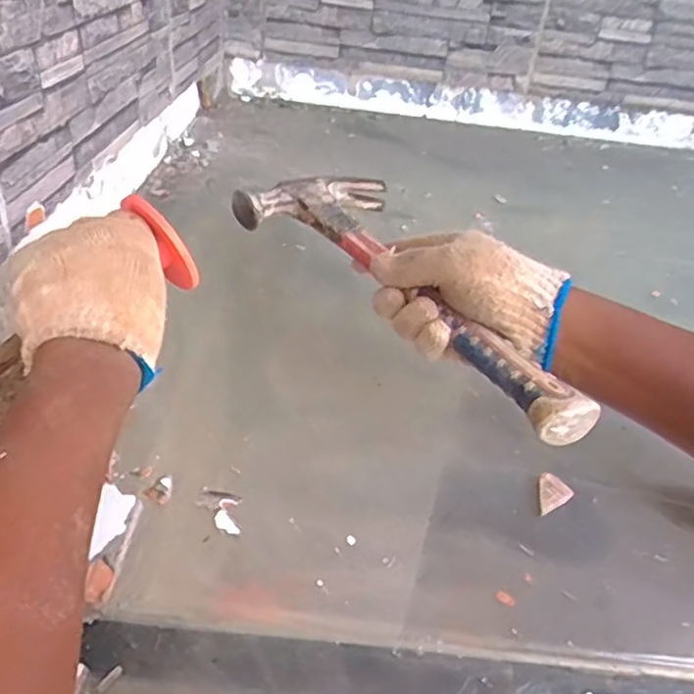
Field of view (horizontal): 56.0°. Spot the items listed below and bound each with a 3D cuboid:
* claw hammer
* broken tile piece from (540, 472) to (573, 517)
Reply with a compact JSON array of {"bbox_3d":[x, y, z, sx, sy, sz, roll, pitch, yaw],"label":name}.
[{"bbox_3d":[0.048,-0.046,0.473,0.116,0.026,0.319,-21,48,-30],"label":"claw hammer"},{"bbox_3d":[0.134,0.096,0.432,0.030,0.007,0.023,-19,42,-33],"label":"broken tile piece"}]

